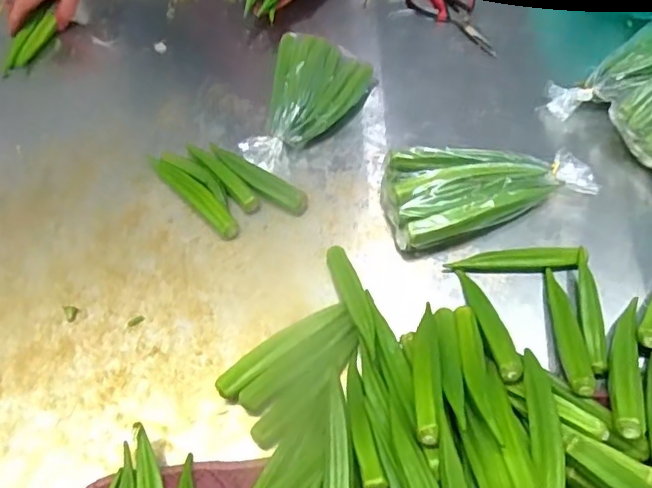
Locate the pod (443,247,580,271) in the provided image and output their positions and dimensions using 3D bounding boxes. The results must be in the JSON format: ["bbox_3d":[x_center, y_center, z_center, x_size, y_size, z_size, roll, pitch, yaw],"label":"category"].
[{"bbox_3d":[0.181,0.014,0.551,0.120,0.017,0.019,1,55,5],"label":"pod"}]

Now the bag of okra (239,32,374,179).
[{"bbox_3d":[-0.020,-0.172,0.688,0.127,0.047,0.195,10,57,12],"label":"bag of okra"}]

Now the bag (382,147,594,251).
[{"bbox_3d":[0.168,-0.057,0.590,0.213,0.046,0.105,-10,55,-3],"label":"bag"}]

